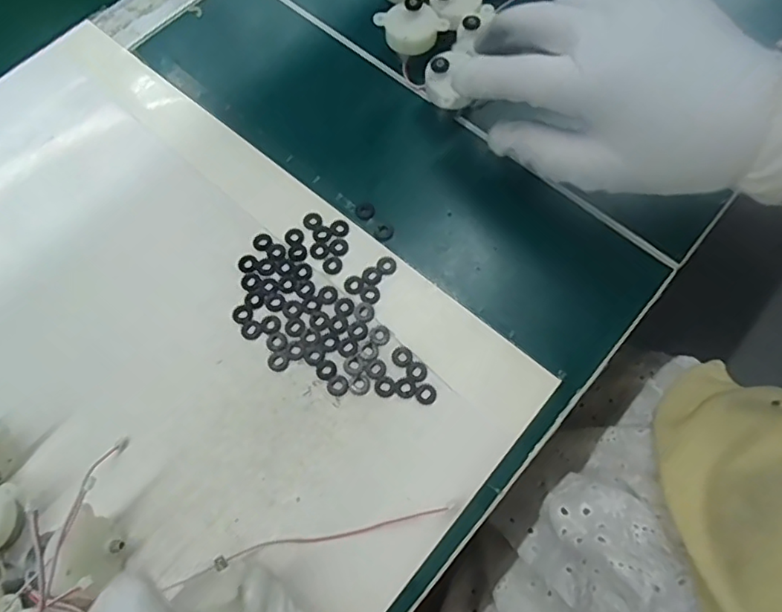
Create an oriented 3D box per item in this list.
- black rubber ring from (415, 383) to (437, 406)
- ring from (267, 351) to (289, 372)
[{"bbox_3d":[0.018,0.044,0.282,0.010,0.004,0.011,0,70,-1],"label":"black rubber ring"},{"bbox_3d":[-0.058,0.028,0.288,0.011,0.004,0.011,0,70,-1],"label":"ring"}]

